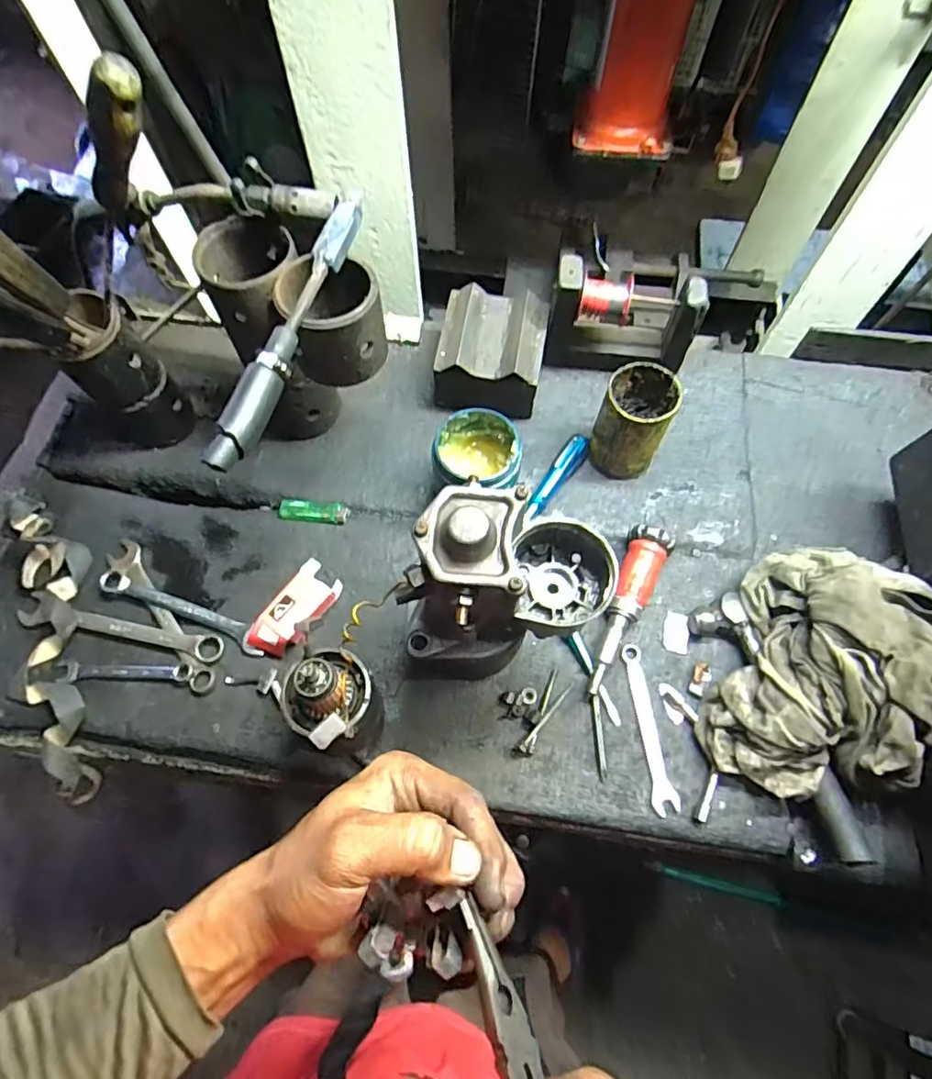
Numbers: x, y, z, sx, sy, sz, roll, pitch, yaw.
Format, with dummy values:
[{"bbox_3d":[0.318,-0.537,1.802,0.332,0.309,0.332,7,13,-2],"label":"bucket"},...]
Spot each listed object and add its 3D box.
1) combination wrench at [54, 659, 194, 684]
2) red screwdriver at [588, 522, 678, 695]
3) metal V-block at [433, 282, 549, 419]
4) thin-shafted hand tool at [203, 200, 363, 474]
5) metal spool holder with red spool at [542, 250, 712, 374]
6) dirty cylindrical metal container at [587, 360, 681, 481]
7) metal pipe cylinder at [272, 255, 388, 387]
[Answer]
[{"bbox_3d":[-0.351,0.139,0.587,0.144,0.017,0.025,2,66,2],"label":"combination wrench"},{"bbox_3d":[0.169,0.070,0.578,0.043,0.033,0.176,18,67,9],"label":"red screwdriver"},{"bbox_3d":[0.030,-0.223,0.677,0.120,0.088,0.110,10,66,5],"label":"metal V-block"},{"bbox_3d":[-0.139,-0.172,0.455,0.026,0.031,0.261,16,67,8],"label":"thin-shafted hand tool"},{"bbox_3d":[0.175,-0.253,0.657,0.168,0.136,0.059,9,66,5],"label":"metal spool holder with red spool"},{"bbox_3d":[0.183,-0.127,0.629,0.074,0.109,0.085,23,68,11],"label":"dirty cylindrical metal container"},{"bbox_3d":[-0.121,-0.198,0.512,0.080,0.073,0.087,0,66,1],"label":"metal pipe cylinder"}]

